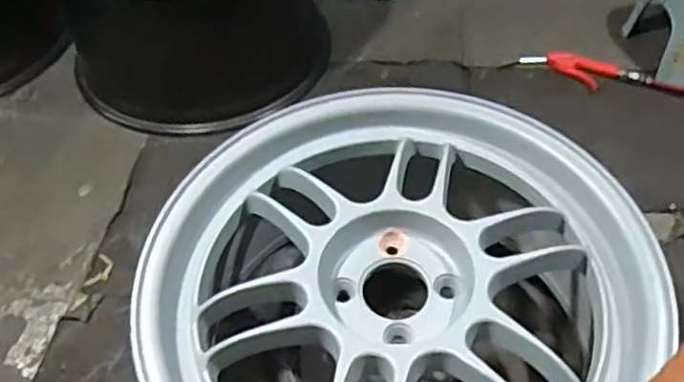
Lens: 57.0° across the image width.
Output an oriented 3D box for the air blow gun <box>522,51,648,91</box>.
[{"bbox_3d":[0.485,-0.244,1.255,0.247,0.021,0.100,15,53,13],"label":"air blow gun"}]

